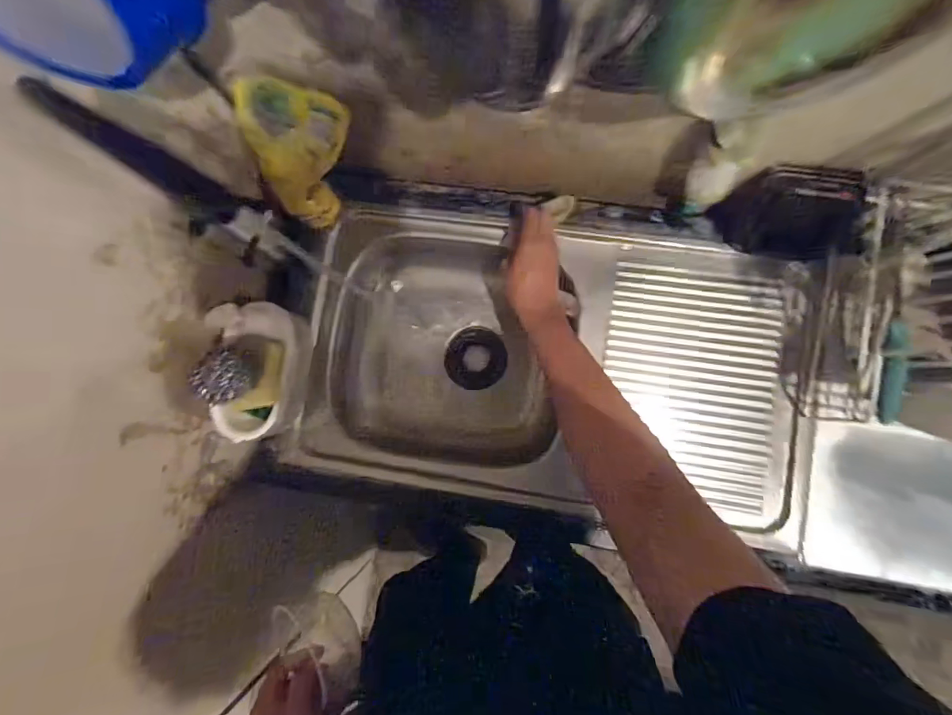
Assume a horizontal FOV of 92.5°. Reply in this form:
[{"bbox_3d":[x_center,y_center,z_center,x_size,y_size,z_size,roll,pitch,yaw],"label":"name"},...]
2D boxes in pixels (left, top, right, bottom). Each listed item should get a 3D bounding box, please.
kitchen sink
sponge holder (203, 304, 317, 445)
[{"bbox_3d":[0.109,0.000,0.724,0.715,0.171,0.405,9,87,9],"label":"kitchen sink"},{"bbox_3d":[-0.313,0.019,0.648,0.101,0.128,0.193,4,87,8],"label":"sponge holder"}]

